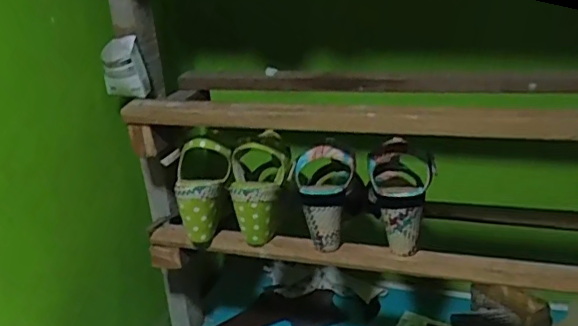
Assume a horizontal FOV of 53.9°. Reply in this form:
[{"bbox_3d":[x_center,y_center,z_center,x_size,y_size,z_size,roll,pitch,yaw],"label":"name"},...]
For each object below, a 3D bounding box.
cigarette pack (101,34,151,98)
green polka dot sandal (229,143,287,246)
[{"bbox_3d":[-0.228,-0.133,0.788,0.054,0.079,0.026,-3,23,0],"label":"cigarette pack"},{"bbox_3d":[-0.039,0.042,0.776,0.077,0.127,0.068,-4,21,1],"label":"green polka dot sandal"}]

